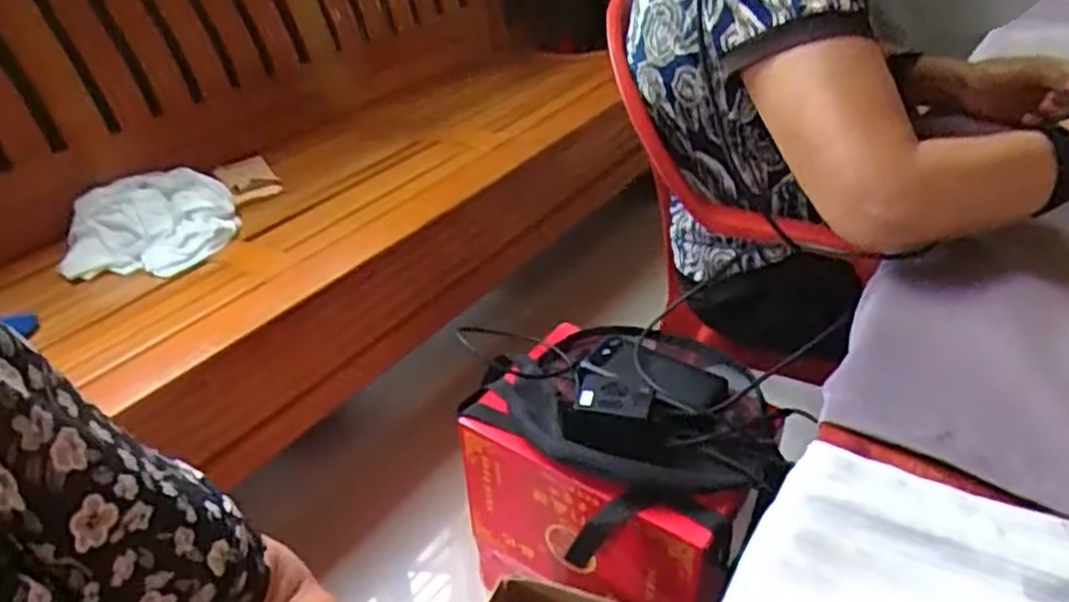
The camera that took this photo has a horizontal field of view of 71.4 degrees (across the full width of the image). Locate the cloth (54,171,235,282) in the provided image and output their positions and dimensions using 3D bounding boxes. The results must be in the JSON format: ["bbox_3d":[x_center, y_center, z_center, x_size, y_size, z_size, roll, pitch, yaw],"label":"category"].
[{"bbox_3d":[-0.566,-0.110,1.088,0.248,0.039,0.200,-10,59,-1],"label":"cloth"}]

